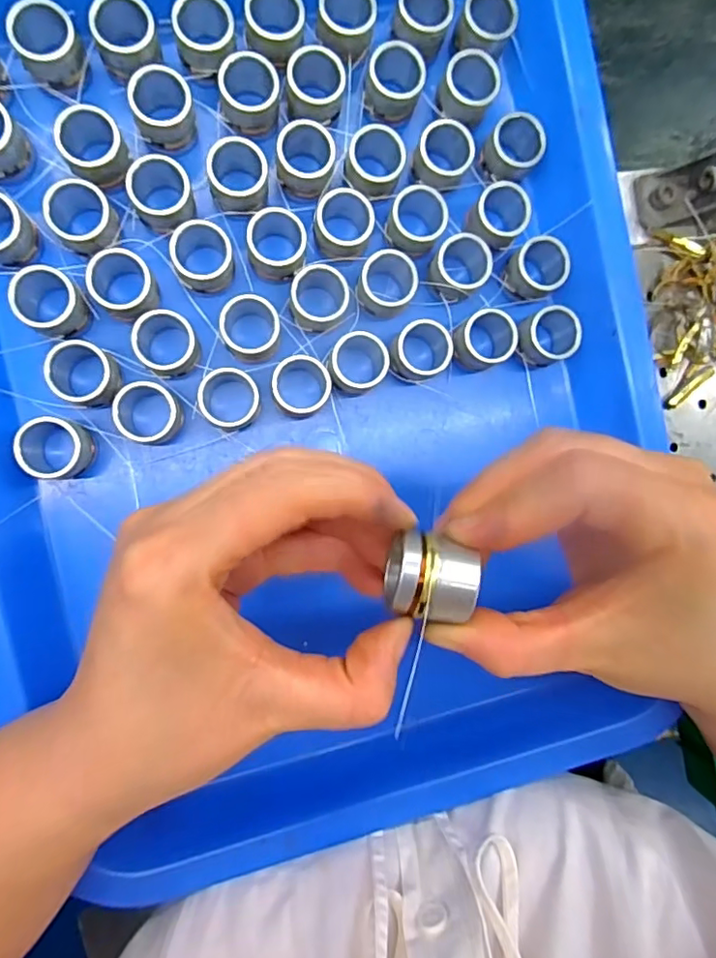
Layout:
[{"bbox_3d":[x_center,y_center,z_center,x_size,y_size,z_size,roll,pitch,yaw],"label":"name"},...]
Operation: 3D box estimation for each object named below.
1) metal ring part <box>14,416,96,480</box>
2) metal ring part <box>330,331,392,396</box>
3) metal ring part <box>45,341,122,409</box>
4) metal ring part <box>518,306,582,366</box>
[{"bbox_3d":[-0.124,-0.012,0.232,0.024,0.027,0.024,0,89,-9],"label":"metal ring part"},{"bbox_3d":[-0.001,-0.050,0.250,0.026,0.025,0.024,0,89,-9],"label":"metal ring part"},{"bbox_3d":[-0.112,-0.042,0.233,0.027,0.024,0.024,17,86,-8],"label":"metal ring part"},{"bbox_3d":[0.089,-0.067,0.265,0.027,0.021,0.023,-27,93,-9],"label":"metal ring part"}]

